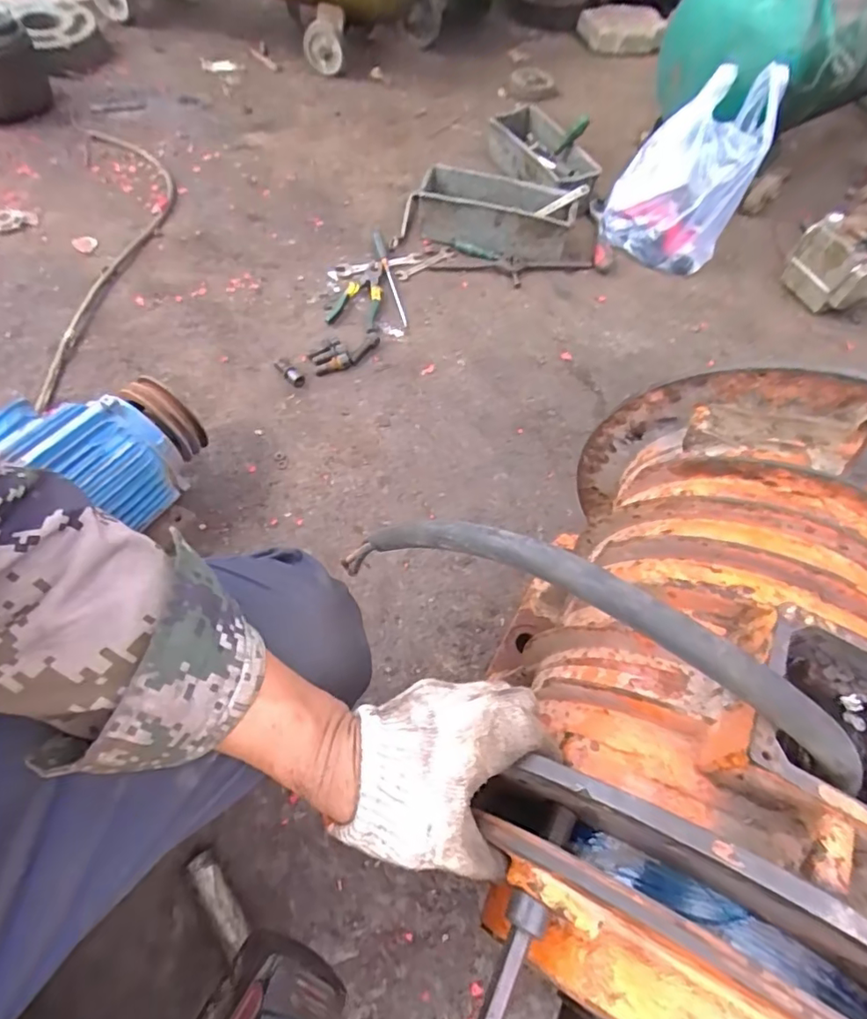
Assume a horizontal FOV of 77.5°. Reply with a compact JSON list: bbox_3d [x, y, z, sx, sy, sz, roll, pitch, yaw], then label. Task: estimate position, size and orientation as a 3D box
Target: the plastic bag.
[{"bbox_3d":[0.471,-0.645,1.025,0.244,0.295,0.177,19,60,7],"label":"plastic bag"}]

